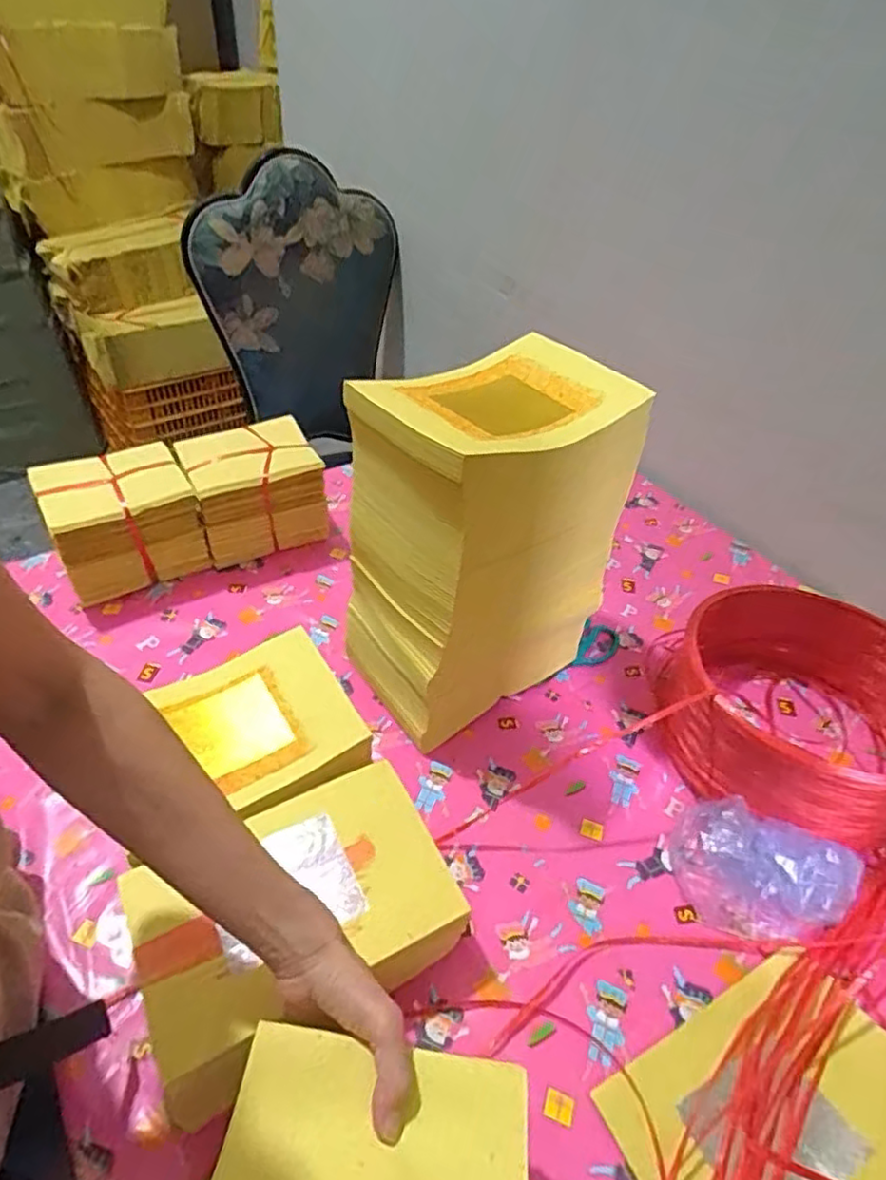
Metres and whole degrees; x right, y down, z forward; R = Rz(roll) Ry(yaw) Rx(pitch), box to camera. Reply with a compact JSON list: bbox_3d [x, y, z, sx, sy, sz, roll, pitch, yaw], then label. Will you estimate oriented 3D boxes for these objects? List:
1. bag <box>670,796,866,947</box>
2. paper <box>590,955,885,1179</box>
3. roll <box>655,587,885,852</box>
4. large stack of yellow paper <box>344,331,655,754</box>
[{"bbox_3d":[0.291,0.253,0.587,0.159,0.069,0.099,21,46,15],"label":"bag"},{"bbox_3d":[0.246,0.375,0.474,0.224,0.047,0.160,-23,51,-26],"label":"paper"},{"bbox_3d":[0.369,0.126,0.684,0.248,0.128,0.246,3,44,-3],"label":"roll"},{"bbox_3d":[0.036,-0.044,0.681,0.251,0.341,0.181,-20,49,-24],"label":"large stack of yellow paper"}]

